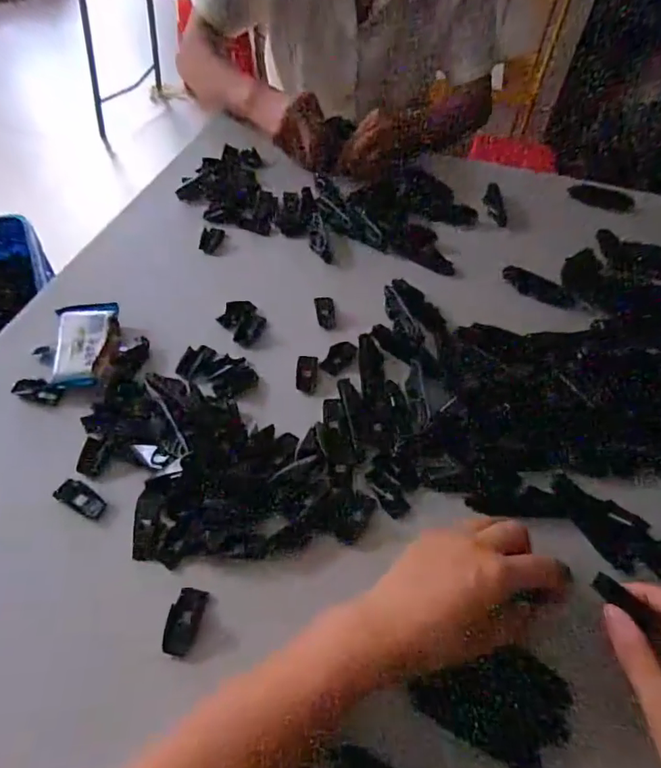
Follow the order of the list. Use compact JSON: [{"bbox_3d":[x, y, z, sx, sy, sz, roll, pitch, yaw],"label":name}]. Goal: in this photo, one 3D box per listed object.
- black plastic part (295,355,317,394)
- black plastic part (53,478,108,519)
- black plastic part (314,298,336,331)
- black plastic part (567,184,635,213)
[{"bbox_3d":[-0.022,-0.009,0.471,0.019,0.004,0.045,3,53,-2],"label":"black plastic part"},{"bbox_3d":[-0.187,0.086,0.383,0.040,0.008,0.016,24,56,13],"label":"black plastic part"},{"bbox_3d":[-0.005,-0.073,0.520,0.019,0.004,0.046,-1,54,-5],"label":"black plastic part"},{"bbox_3d":[0.333,-0.230,0.629,0.020,0.019,0.078,-35,51,-26],"label":"black plastic part"}]

